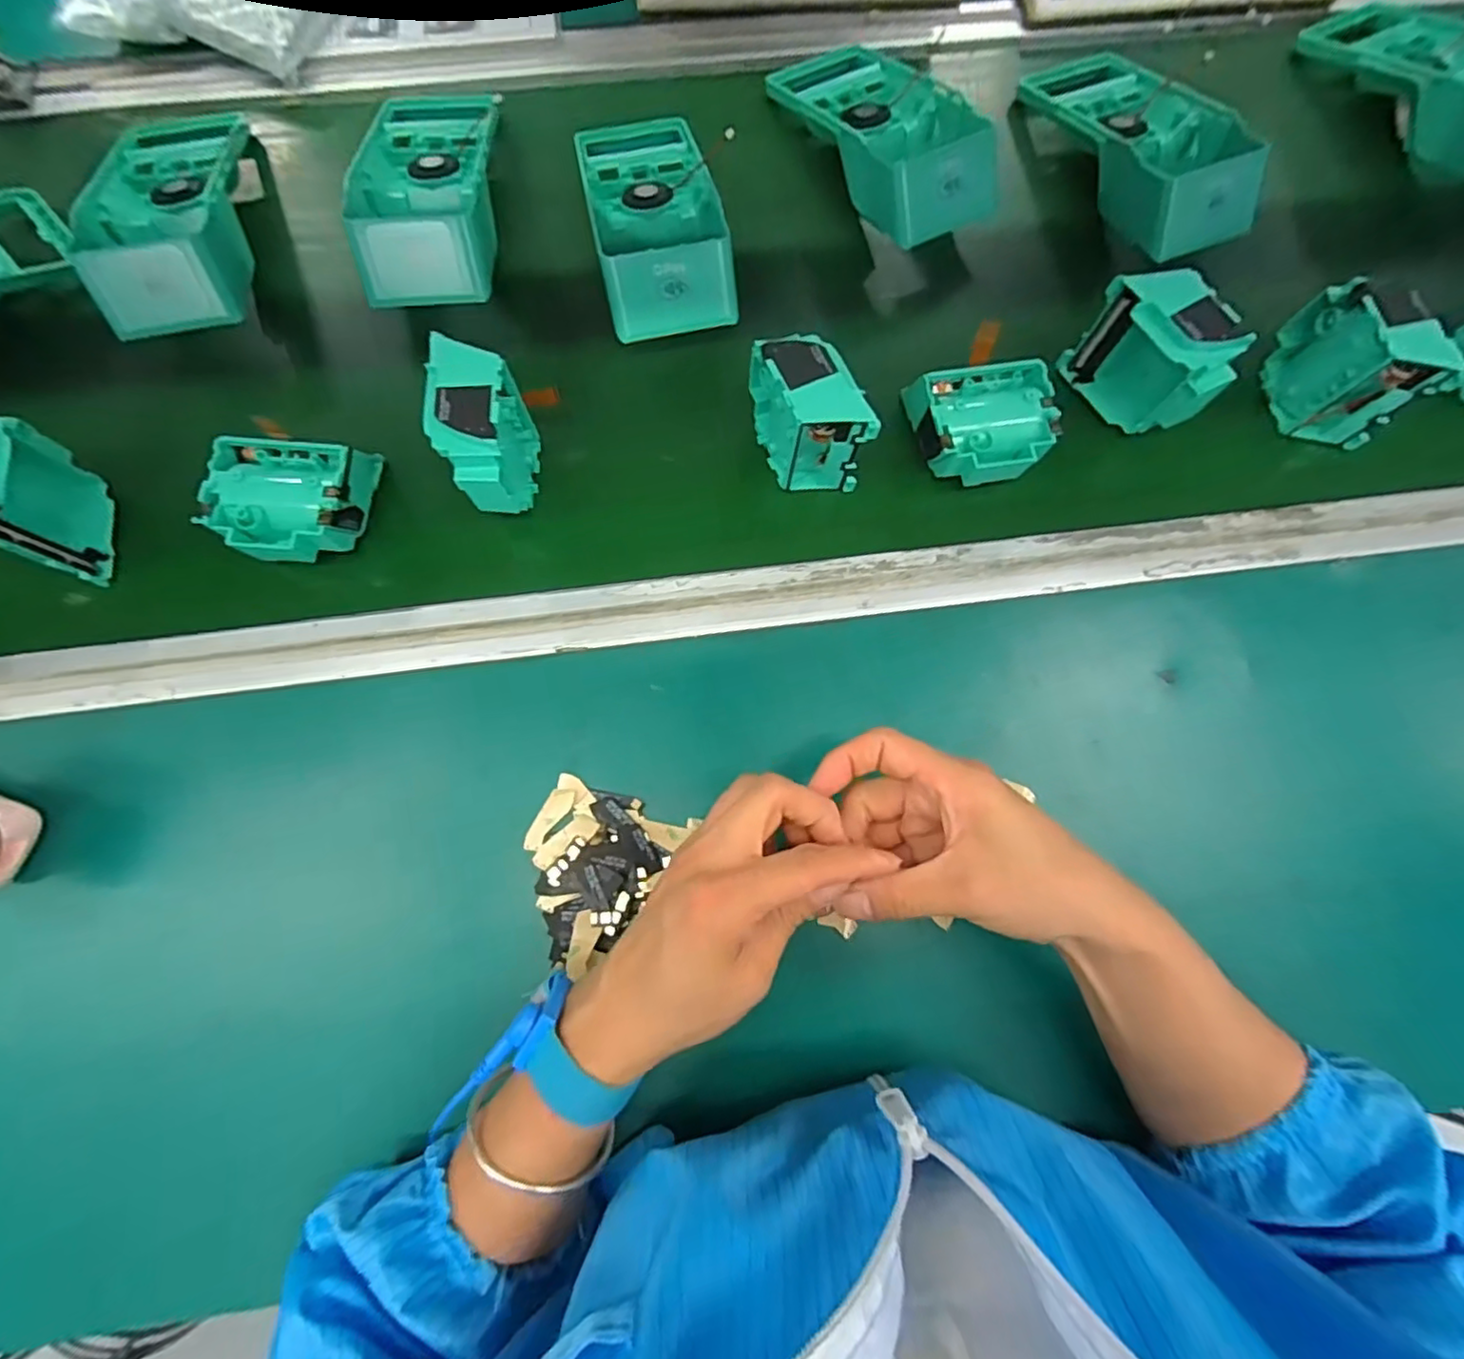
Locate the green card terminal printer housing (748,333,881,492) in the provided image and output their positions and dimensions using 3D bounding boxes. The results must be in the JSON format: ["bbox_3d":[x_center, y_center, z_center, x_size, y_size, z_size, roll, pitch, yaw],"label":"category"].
[{"bbox_3d":[0.042,-0.153,0.378,0.044,0.081,0.079,-23,78,-6],"label":"green card terminal printer housing"}]

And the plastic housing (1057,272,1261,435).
[{"bbox_3d":[0.254,-0.194,0.390,0.042,0.078,0.084,-33,79,-8],"label":"plastic housing"}]

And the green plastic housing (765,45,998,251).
[{"bbox_3d":[0.102,-0.382,0.442,0.087,0.055,0.189,-25,78,-6],"label":"green plastic housing"}]

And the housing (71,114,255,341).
[{"bbox_3d":[-0.364,-0.310,0.421,0.094,0.059,0.193,-14,77,-4],"label":"housing"}]

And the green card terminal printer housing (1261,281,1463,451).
[{"bbox_3d":[0.375,-0.193,0.388,0.038,0.079,0.081,-9,77,-1],"label":"green card terminal printer housing"}]

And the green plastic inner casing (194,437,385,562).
[{"bbox_3d":[-0.255,-0.102,0.380,0.081,0.052,0.071,-4,77,-2],"label":"green plastic inner casing"}]

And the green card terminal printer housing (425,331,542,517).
[{"bbox_3d":[-0.141,-0.136,0.372,0.042,0.083,0.079,-1,77,-1],"label":"green card terminal printer housing"}]

